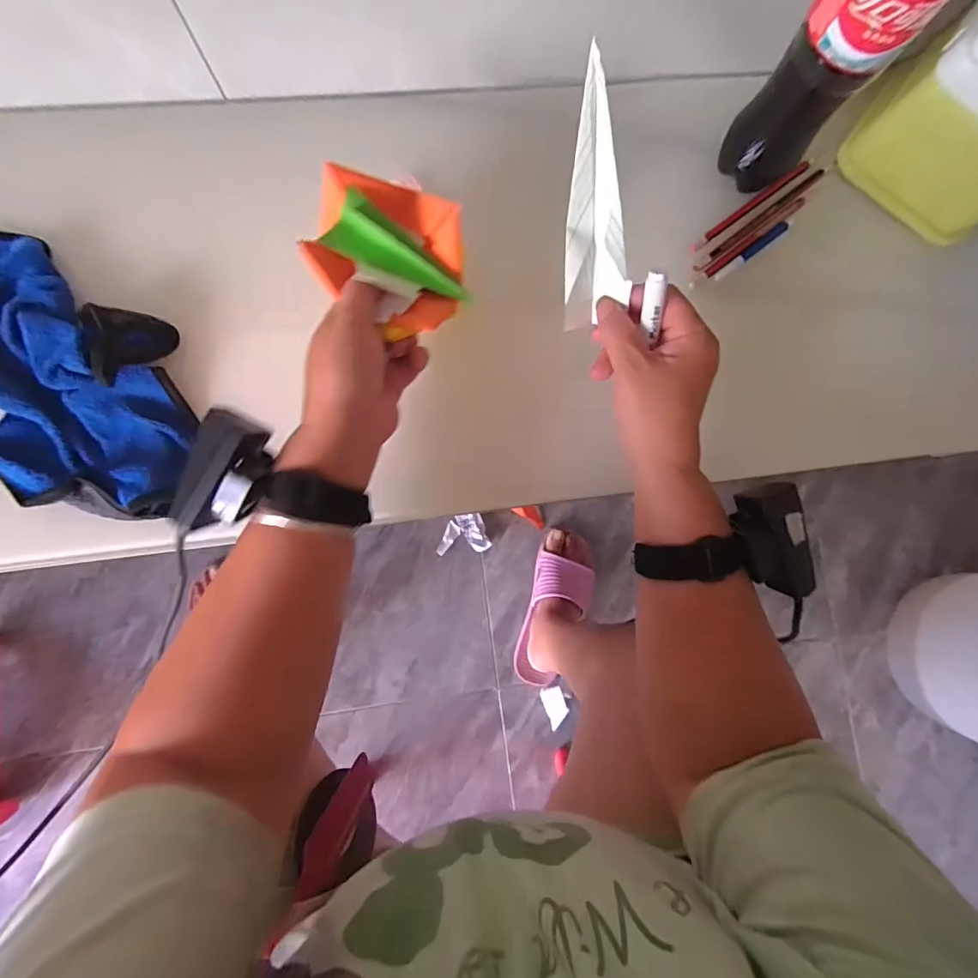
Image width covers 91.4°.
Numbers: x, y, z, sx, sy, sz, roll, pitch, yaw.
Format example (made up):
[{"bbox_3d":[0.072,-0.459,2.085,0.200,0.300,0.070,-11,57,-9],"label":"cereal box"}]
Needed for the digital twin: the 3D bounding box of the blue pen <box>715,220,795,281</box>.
[{"bbox_3d":[0.225,-0.203,0.403,0.083,0.010,0.010,-36,89,-7],"label":"blue pen"}]

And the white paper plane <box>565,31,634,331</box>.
[{"bbox_3d":[0.064,-0.169,0.284,0.038,0.018,0.135,-6,116,-5],"label":"white paper plane"}]

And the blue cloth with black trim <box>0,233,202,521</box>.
[{"bbox_3d":[-0.303,-0.083,0.344,0.143,0.030,0.231,-27,88,-7],"label":"blue cloth with black trim"}]

